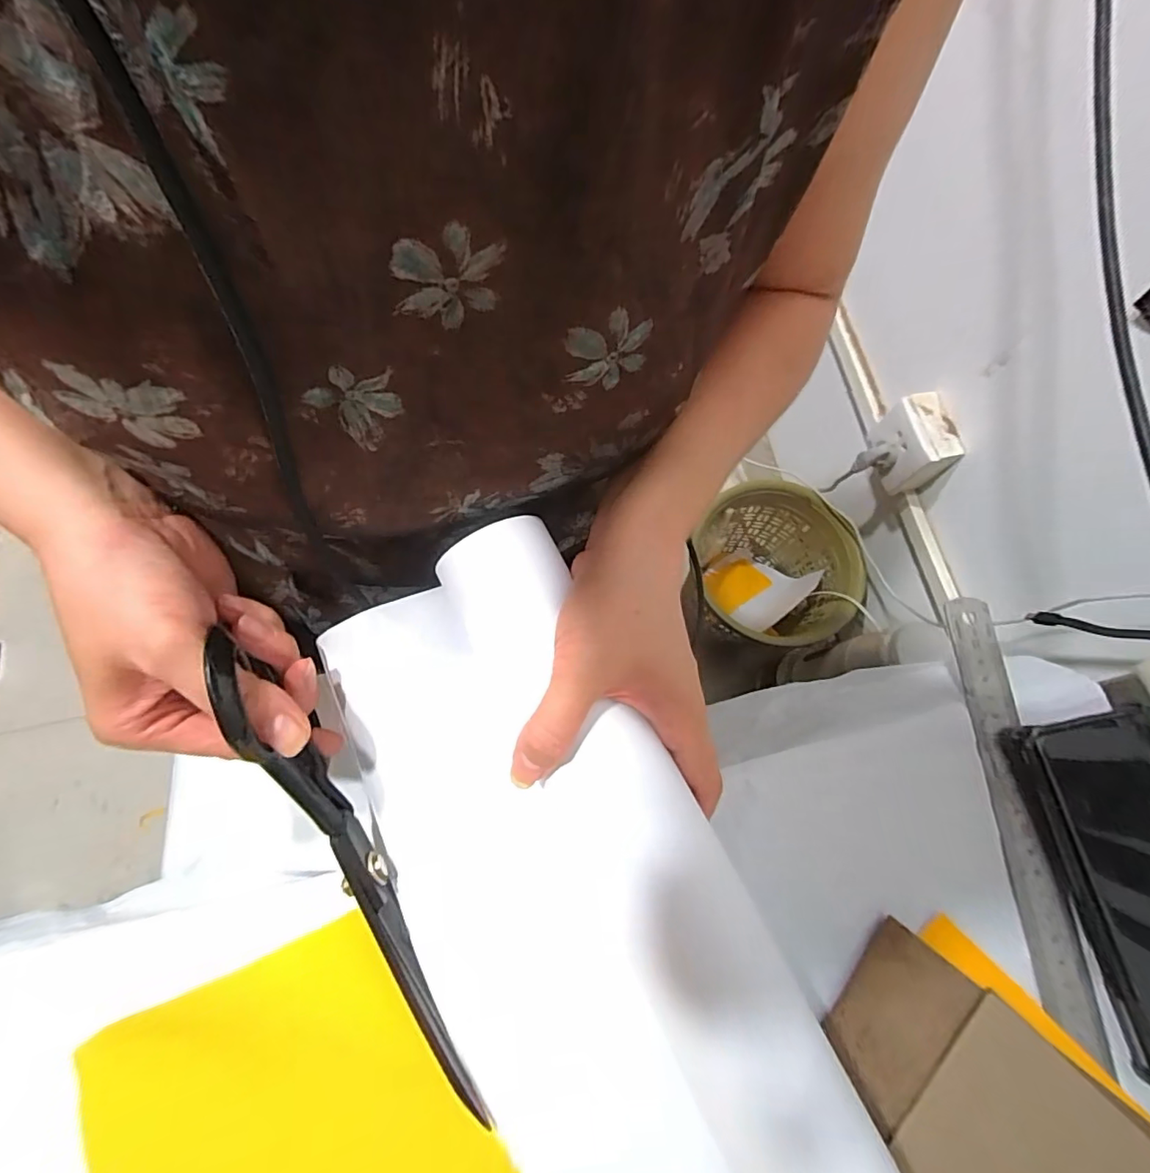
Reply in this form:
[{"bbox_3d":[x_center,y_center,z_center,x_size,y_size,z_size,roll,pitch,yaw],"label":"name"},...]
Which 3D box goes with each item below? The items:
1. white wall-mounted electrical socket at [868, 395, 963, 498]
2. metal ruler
[{"bbox_3d":[0.410,-0.174,0.663,0.053,0.082,0.098,-11,73,-4],"label":"white wall-mounted electrical socket"},{"bbox_3d":[0.237,0.116,0.290,0.026,0.008,0.224,-2,72,2],"label":"metal ruler"}]

